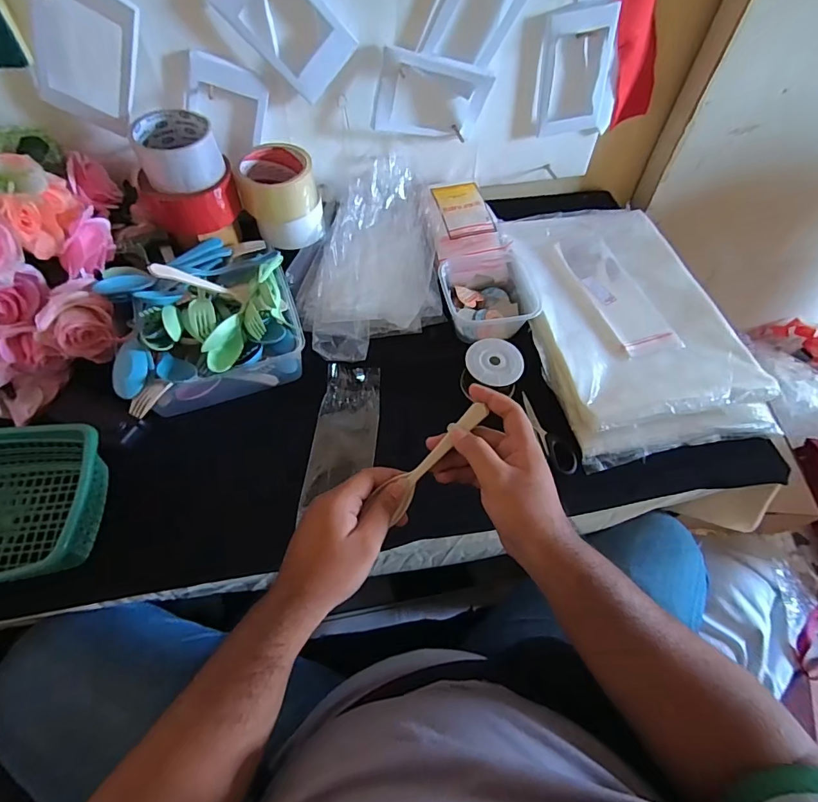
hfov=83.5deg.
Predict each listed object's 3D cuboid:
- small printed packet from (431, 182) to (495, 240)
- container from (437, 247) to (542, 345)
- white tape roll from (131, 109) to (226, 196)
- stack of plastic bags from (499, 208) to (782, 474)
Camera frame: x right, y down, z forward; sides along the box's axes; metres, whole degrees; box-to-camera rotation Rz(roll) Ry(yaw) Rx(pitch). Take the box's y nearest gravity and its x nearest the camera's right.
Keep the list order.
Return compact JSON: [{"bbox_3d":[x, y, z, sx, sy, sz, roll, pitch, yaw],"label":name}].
[{"bbox_3d":[0.077,-0.272,0.650,0.070,0.014,0.097,-12,59,-10],"label":"small printed packet"},{"bbox_3d":[0.101,-0.145,0.609,0.122,0.047,0.128,-8,58,-7],"label":"container"},{"bbox_3d":[-0.262,-0.284,0.523,0.084,0.049,0.085,1,58,-2],"label":"white tape roll"},{"bbox_3d":[0.273,-0.121,0.611,0.249,0.044,0.399,-9,58,-8],"label":"stack of plastic bags"}]

